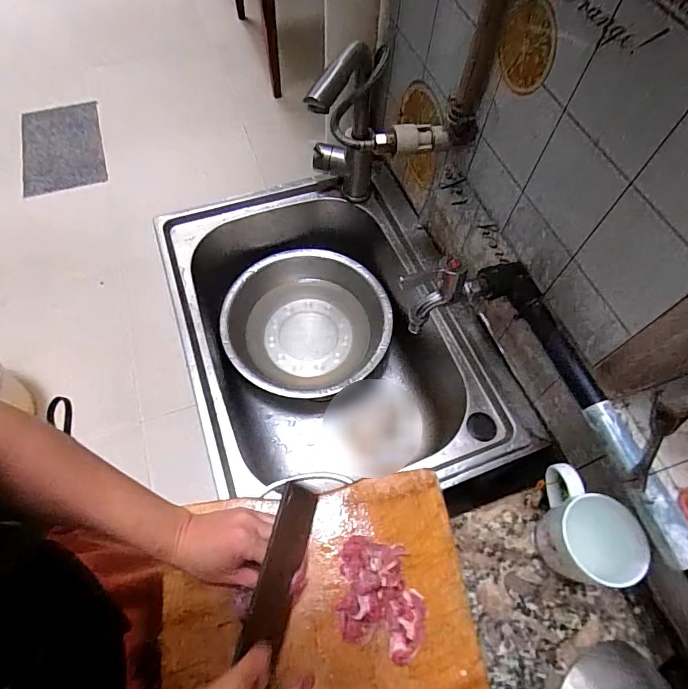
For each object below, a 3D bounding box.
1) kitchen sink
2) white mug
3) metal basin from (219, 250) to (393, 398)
[{"bbox_3d":[-0.025,0.007,0.699,0.372,0.197,0.516,-20,66,-11],"label":"kitchen sink"},{"bbox_3d":[0.245,0.186,0.449,0.072,0.079,0.102,11,64,4],"label":"white mug"},{"bbox_3d":[-0.063,-0.030,0.775,0.270,0.083,0.272,1,63,-2],"label":"metal basin"}]

